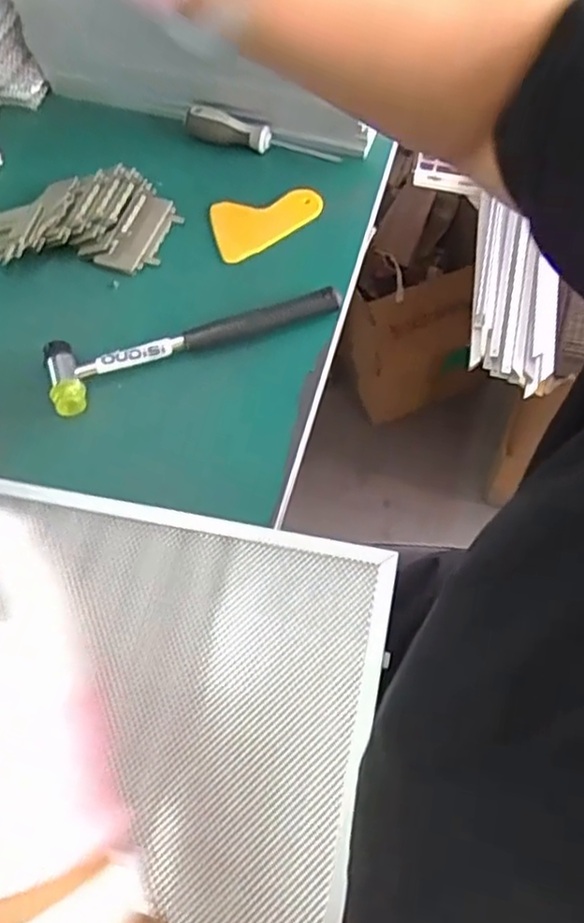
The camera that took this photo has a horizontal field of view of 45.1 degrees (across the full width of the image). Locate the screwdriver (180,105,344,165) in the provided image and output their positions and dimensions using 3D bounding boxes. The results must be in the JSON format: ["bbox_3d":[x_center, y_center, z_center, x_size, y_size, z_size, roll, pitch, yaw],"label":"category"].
[{"bbox_3d":[-0.030,-0.314,0.673,0.155,0.027,0.022,15,65,10],"label":"screwdriver"}]

